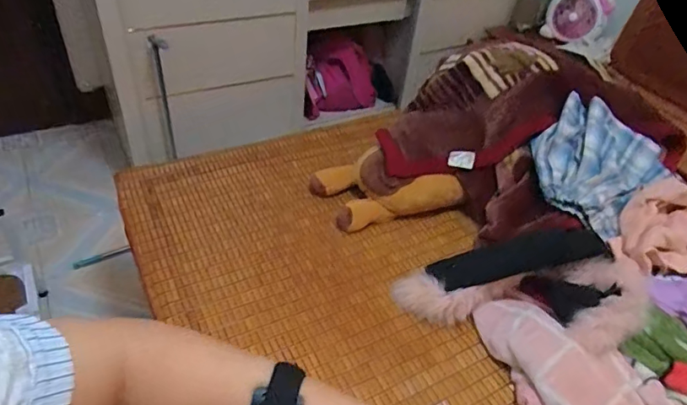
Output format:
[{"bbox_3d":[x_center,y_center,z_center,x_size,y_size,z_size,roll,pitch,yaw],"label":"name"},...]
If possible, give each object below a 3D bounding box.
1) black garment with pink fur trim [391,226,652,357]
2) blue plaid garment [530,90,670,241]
[{"bbox_3d":[0.358,0.177,1.029,0.493,0.099,0.247,-4,40,14],"label":"black garment with pink fur trim"},{"bbox_3d":[0.656,-0.114,1.259,0.295,0.123,0.403,32,47,25],"label":"blue plaid garment"}]

